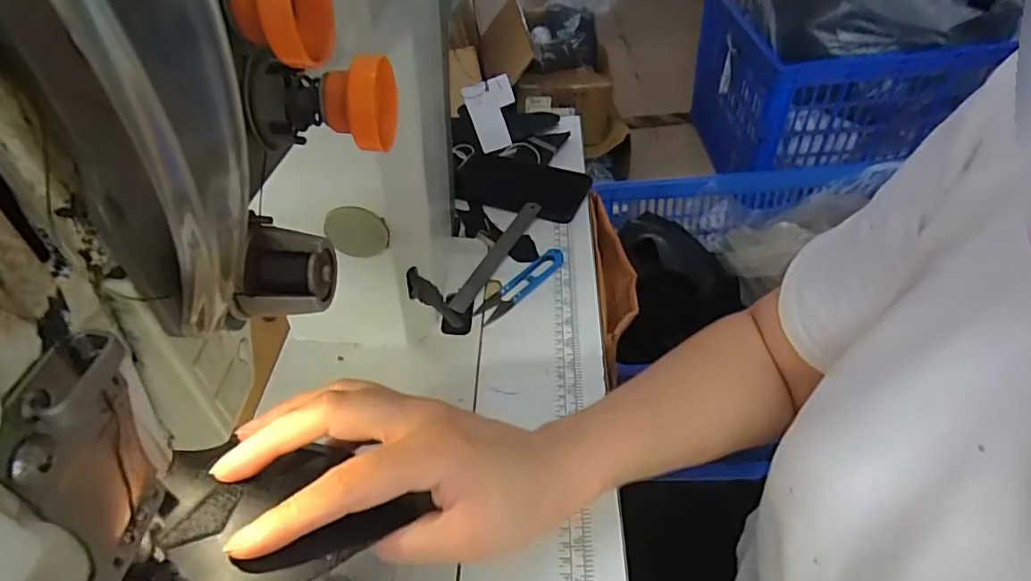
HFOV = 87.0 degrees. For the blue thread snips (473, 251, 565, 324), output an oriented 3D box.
[{"bbox_3d":[0.006,-0.008,0.547,0.025,0.010,0.112,33,58,32],"label":"blue thread snips"}]

